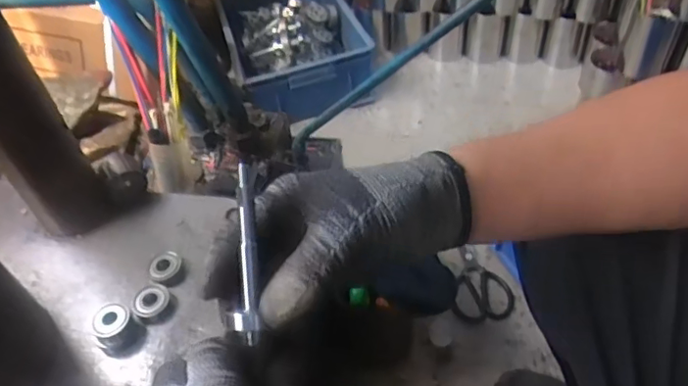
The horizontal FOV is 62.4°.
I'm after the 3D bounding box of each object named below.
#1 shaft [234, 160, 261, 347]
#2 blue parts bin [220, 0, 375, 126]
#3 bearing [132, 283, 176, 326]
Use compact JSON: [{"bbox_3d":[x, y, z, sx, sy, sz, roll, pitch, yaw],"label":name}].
[{"bbox_3d":[-0.054,0.033,0.318,0.013,0.015,0.098,-3,84,4],"label":"shaft"},{"bbox_3d":[-0.117,-0.365,1.367,0.310,0.146,0.423,-13,48,-6],"label":"blue parts bin"},{"bbox_3d":[-0.157,0.092,0.471,0.031,0.013,0.034,-3,48,4],"label":"bearing"}]

